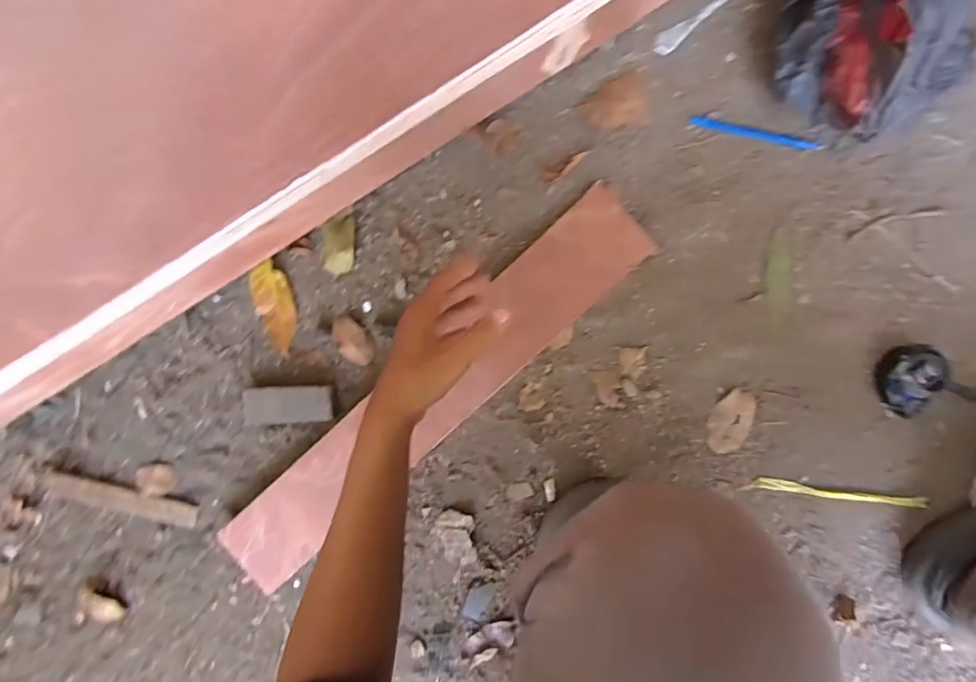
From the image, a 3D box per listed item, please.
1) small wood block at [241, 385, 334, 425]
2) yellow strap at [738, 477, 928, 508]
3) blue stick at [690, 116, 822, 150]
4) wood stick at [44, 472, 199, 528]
[{"bbox_3d":[-0.234,0.077,0.619,0.108,0.018,0.045,-2,93,3],"label":"small wood block"},{"bbox_3d":[0.383,0.168,0.582,0.190,0.012,0.018,5,93,3],"label":"yellow strap"},{"bbox_3d":[0.289,-0.225,0.570,0.139,0.007,0.010,13,94,3],"label":"blue stick"},{"bbox_3d":[-0.455,0.199,0.652,0.196,0.011,0.032,9,93,3],"label":"wood stick"}]

